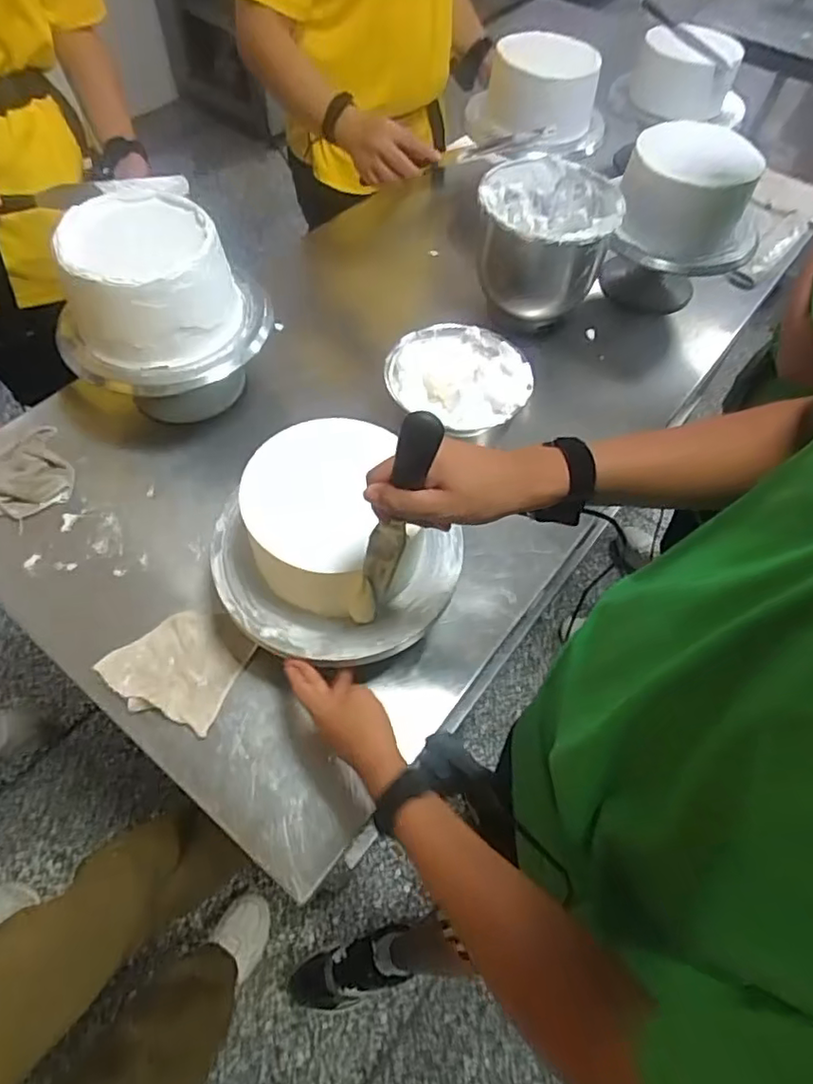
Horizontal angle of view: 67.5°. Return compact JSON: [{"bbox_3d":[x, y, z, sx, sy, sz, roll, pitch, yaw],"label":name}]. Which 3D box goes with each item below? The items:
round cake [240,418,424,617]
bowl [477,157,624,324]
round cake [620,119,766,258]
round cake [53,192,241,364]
[{"bbox_3d":[-0.082,-0.025,0.660,0.175,0.106,0.184,1,59,-2],"label":"round cake"},{"bbox_3d":[0.228,-0.501,1.020,0.203,0.165,0.203,1,59,-2],"label":"bowl"},{"bbox_3d":[0.444,-0.562,0.973,0.188,0.120,0.198,1,59,-2],"label":"round cake"},{"bbox_3d":[-0.334,-0.348,0.797,0.189,0.127,0.189,-18,61,-14],"label":"round cake"}]

